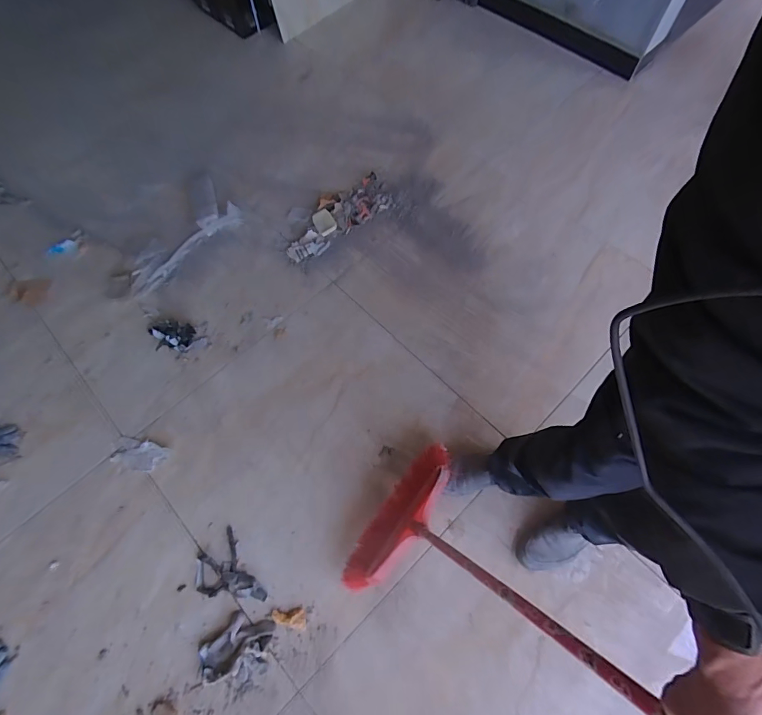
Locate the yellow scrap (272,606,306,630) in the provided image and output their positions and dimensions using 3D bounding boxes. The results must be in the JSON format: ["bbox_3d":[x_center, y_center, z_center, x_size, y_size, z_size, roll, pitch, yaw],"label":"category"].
[{"bbox_3d":[-0.223,0.631,1.000,0.084,0.007,0.044,5,66,4],"label":"yellow scrap"}]

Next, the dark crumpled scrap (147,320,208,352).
[{"bbox_3d":[-0.639,-0.064,1.279,0.186,0.039,0.100,5,66,4],"label":"dark crumpled scrap"}]

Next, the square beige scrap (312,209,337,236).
[{"bbox_3d":[-0.200,-0.479,1.451,0.069,0.013,0.091,-33,87,-4],"label":"square beige scrap"}]

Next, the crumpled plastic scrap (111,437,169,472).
[{"bbox_3d":[-0.675,0.271,1.146,0.143,0.010,0.081,13,67,7],"label":"crumpled plastic scrap"}]

